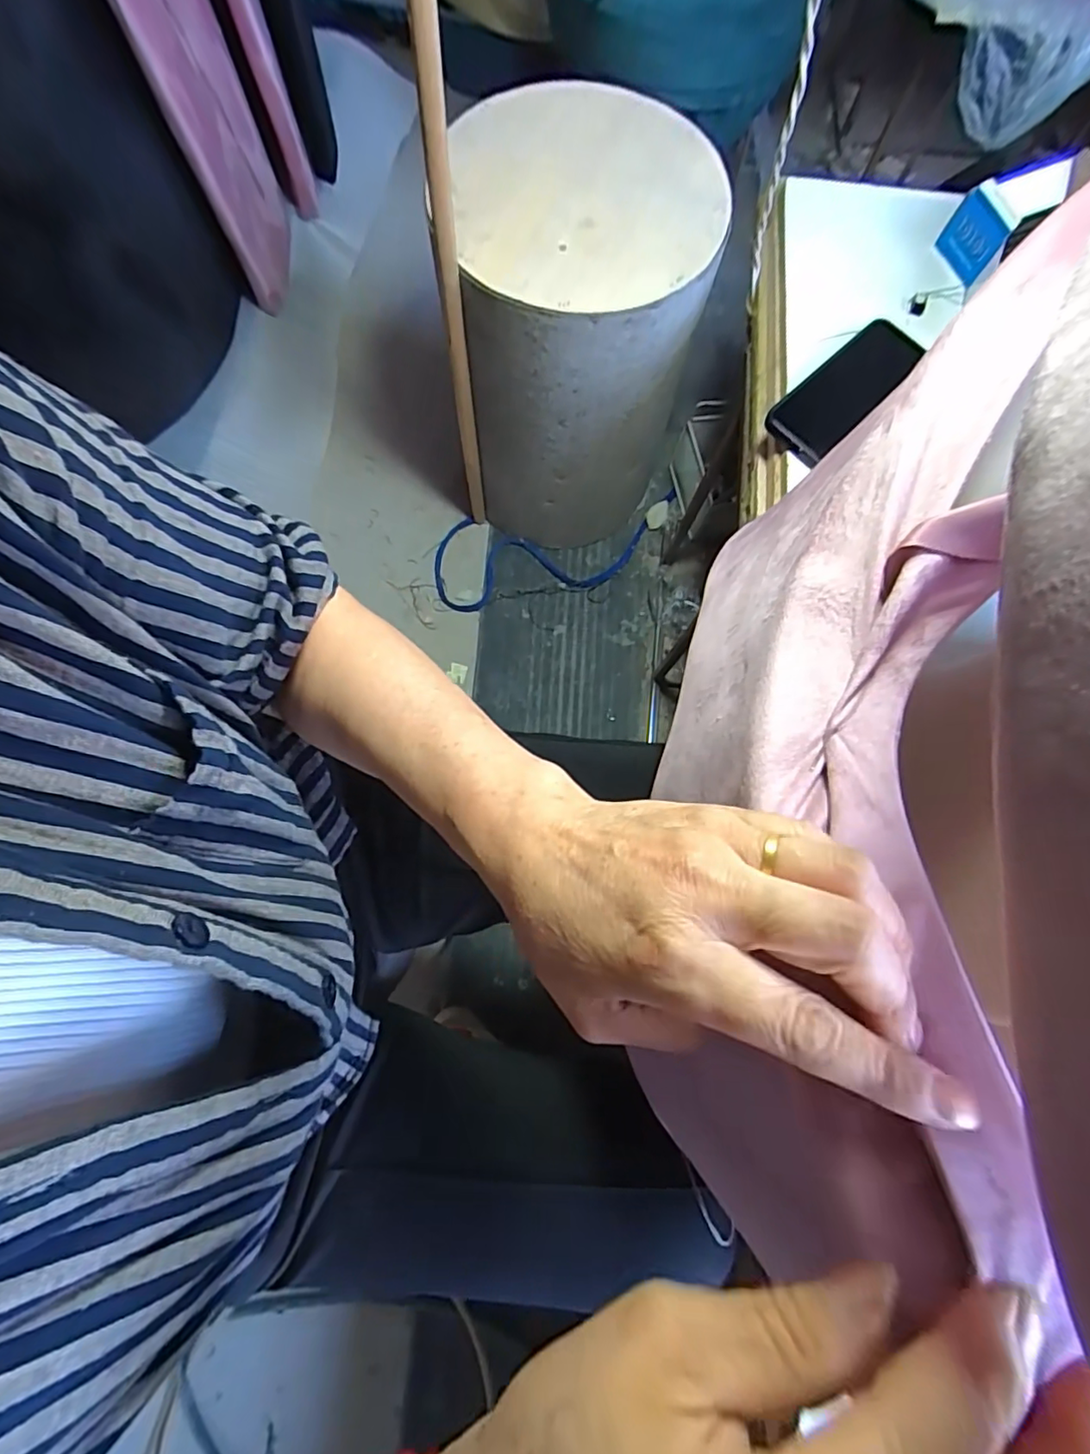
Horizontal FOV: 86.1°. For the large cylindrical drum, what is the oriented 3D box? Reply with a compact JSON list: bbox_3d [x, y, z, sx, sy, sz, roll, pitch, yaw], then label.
[{"bbox_3d":[0.039,-0.447,0.754,0.241,0.461,0.229,0,75,-1],"label":"large cylindrical drum"}]

